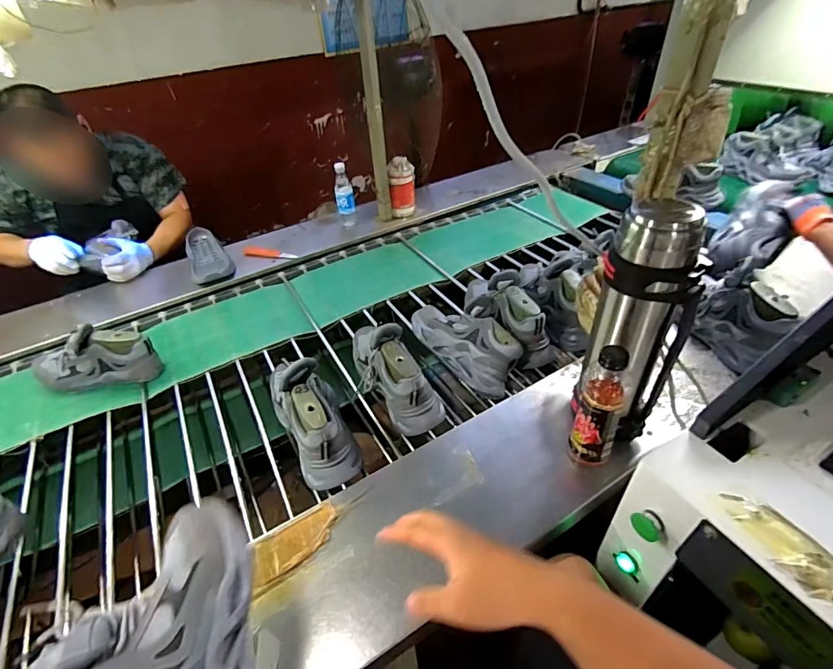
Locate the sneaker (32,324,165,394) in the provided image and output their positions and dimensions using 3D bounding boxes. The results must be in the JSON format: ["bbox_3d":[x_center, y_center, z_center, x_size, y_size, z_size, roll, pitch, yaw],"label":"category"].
[{"bbox_3d":[-0.736,0.055,0.968,0.249,0.127,0.099,-4,41,3],"label":"sneaker"}]

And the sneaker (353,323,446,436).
[{"bbox_3d":[-0.059,0.072,0.880,0.103,0.164,0.286,-29,46,-24],"label":"sneaker"}]

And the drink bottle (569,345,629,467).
[{"bbox_3d":[0.290,0.119,0.679,0.071,0.227,0.056,17,46,25],"label":"drink bottle"}]

